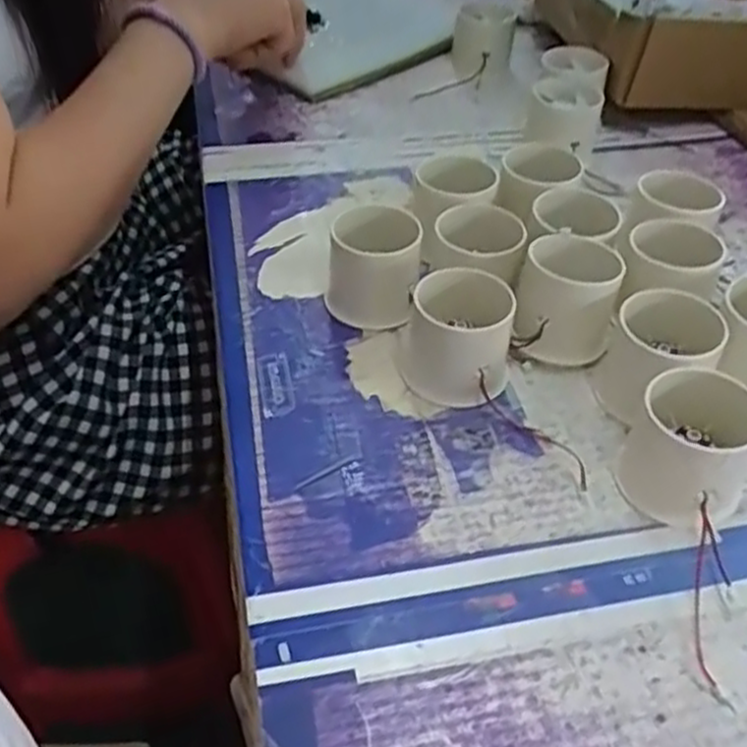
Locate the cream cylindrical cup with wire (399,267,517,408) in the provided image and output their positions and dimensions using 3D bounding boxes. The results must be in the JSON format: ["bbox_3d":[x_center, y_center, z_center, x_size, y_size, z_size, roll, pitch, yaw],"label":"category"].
[{"bbox_3d":[0.043,-0.019,0.405,0.053,0.051,0.048,5,45,5],"label":"cream cylindrical cup with wire"}]

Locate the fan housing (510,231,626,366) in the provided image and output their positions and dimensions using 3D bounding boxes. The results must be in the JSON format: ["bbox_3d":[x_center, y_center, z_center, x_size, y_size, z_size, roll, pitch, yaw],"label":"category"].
[{"bbox_3d":[0.105,-0.040,0.429,0.053,0.052,0.059,7,45,6],"label":"fan housing"}]

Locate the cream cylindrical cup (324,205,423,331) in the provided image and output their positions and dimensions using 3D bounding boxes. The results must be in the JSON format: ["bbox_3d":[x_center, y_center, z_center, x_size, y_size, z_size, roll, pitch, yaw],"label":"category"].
[{"bbox_3d":[-0.002,-0.059,0.445,0.054,0.049,0.056,0,44,0],"label":"cream cylindrical cup"}]

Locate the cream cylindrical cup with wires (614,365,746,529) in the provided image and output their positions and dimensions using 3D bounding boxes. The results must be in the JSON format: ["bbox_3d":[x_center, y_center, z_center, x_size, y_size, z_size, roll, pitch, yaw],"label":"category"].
[{"bbox_3d":[0.145,0.034,0.358,0.057,0.047,0.061,19,47,18],"label":"cream cylindrical cup with wires"}]

